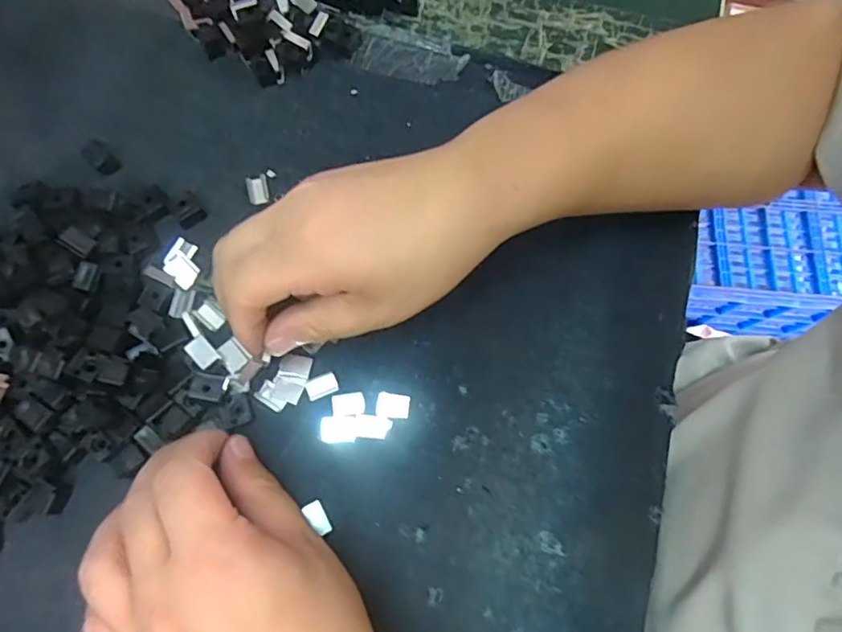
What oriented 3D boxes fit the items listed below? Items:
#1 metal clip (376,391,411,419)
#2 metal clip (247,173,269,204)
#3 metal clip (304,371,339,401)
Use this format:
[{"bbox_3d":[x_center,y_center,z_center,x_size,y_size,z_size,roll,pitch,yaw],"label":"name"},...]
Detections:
[{"bbox_3d":[-0.015,0.047,0.298,0.017,0.004,0.013,7,74,0],"label":"metal clip"},{"bbox_3d":[-0.096,-0.075,0.331,0.012,0.004,0.019,-14,75,-6],"label":"metal clip"},{"bbox_3d":[-0.053,0.037,0.298,0.017,0.004,0.011,-24,76,-8],"label":"metal clip"}]

